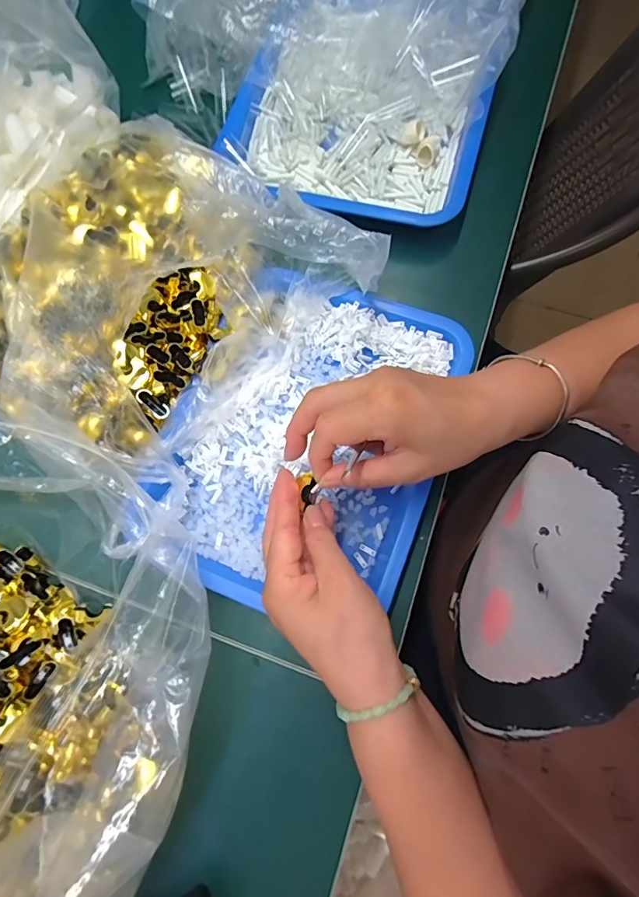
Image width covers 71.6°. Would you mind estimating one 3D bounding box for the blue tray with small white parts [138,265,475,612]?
[{"bbox_3d":[-0.006,-0.012,0.375,0.219,0.051,0.274,19,76,9],"label":"blue tray with small white parts"}]

